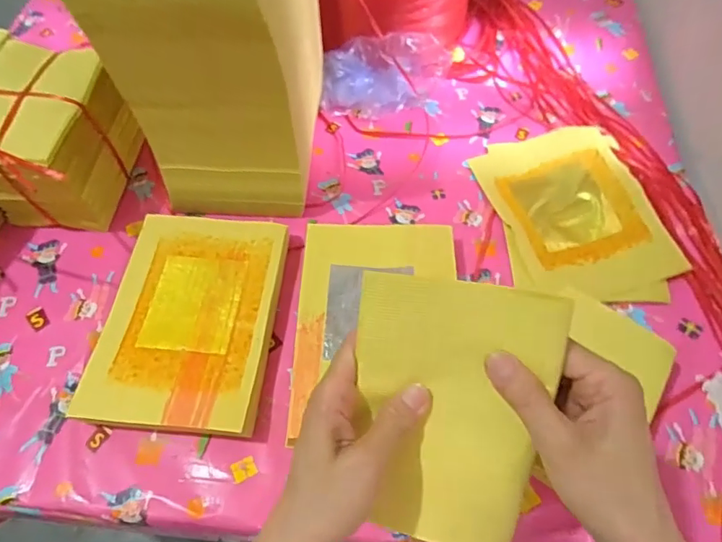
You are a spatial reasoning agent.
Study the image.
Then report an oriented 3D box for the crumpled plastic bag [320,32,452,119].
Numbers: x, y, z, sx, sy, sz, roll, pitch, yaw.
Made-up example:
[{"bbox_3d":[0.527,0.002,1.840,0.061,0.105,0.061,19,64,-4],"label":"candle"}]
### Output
[{"bbox_3d":[0.037,-0.269,0.682,0.191,0.061,0.084,-12,60,-6],"label":"crumpled plastic bag"}]

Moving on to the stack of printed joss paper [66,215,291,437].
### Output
[{"bbox_3d":[-0.172,0.047,0.510,0.160,0.033,0.227,4,59,4],"label":"stack of printed joss paper"}]

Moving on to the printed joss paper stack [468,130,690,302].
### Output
[{"bbox_3d":[0.242,-0.073,0.576,0.169,0.024,0.240,-8,59,-4],"label":"printed joss paper stack"}]

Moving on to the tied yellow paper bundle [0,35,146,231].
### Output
[{"bbox_3d":[-0.347,-0.138,0.566,0.124,0.134,0.153,7,60,5],"label":"tied yellow paper bundle"}]

